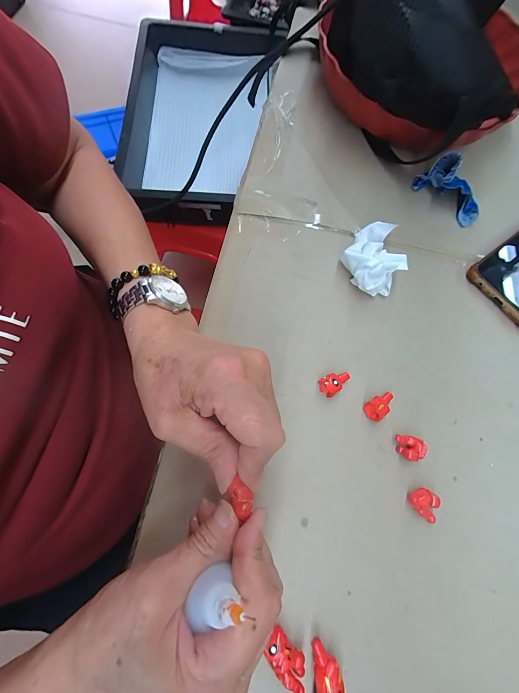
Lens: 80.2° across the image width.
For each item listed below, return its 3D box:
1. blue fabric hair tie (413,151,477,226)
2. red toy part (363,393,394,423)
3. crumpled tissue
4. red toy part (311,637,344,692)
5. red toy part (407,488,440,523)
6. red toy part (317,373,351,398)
[{"bbox_3d":[0.198,-0.157,0.312,0.030,0.037,0.071,-43,92,-13],"label":"blue fabric hair tie"},{"bbox_3d":[0.098,0.048,0.248,0.026,0.013,0.017,-30,75,-10],"label":"red toy part"},{"bbox_3d":[0.105,-0.081,0.278,0.051,0.033,0.070,31,74,9],"label":"crumpled tissue"},{"bbox_3d":[0.042,0.209,0.193,0.018,0.015,0.040,2,72,0],"label":"red toy part"},{"bbox_3d":[0.124,0.117,0.229,0.024,0.011,0.017,39,76,11],"label":"red toy part"},{"bbox_3d":[0.061,0.028,0.252,0.026,0.012,0.016,-42,77,-13],"label":"red toy part"}]

